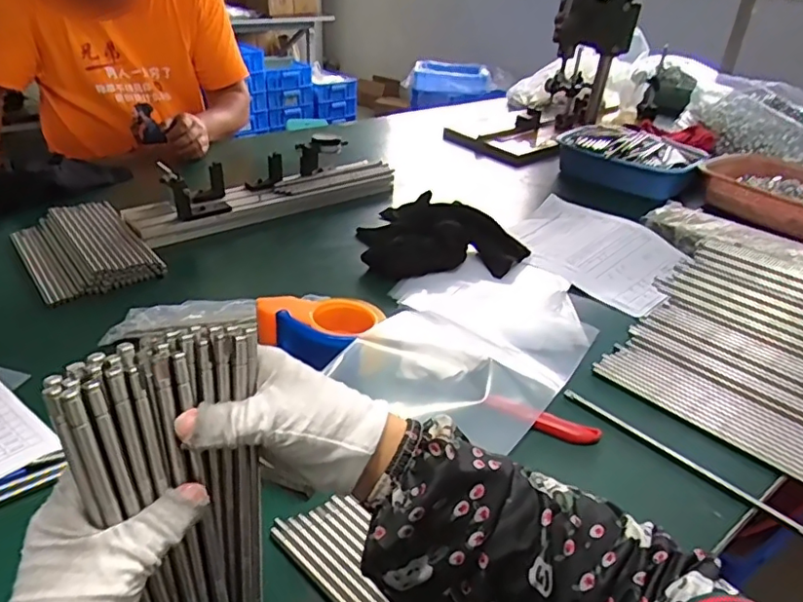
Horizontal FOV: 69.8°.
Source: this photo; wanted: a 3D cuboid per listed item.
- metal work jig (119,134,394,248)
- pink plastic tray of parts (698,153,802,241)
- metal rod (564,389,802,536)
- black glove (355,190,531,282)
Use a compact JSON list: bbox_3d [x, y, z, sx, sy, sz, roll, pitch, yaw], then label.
[{"bbox_3d":[-0.225,-0.205,1.003,0.480,0.087,0.116,-23,38,-30],"label":"metal work jig"},{"bbox_3d":[0.740,-0.200,1.089,0.242,0.076,0.325,-17,35,-23],"label":"pink plastic tray of parts"},{"bbox_3d":[0.267,0.148,0.560,0.010,0.008,0.244,-28,41,-35],"label":"metal rod"},{"bbox_3d":[0.060,-0.112,0.906,0.257,0.059,0.216,-2,32,0],"label":"black glove"}]

